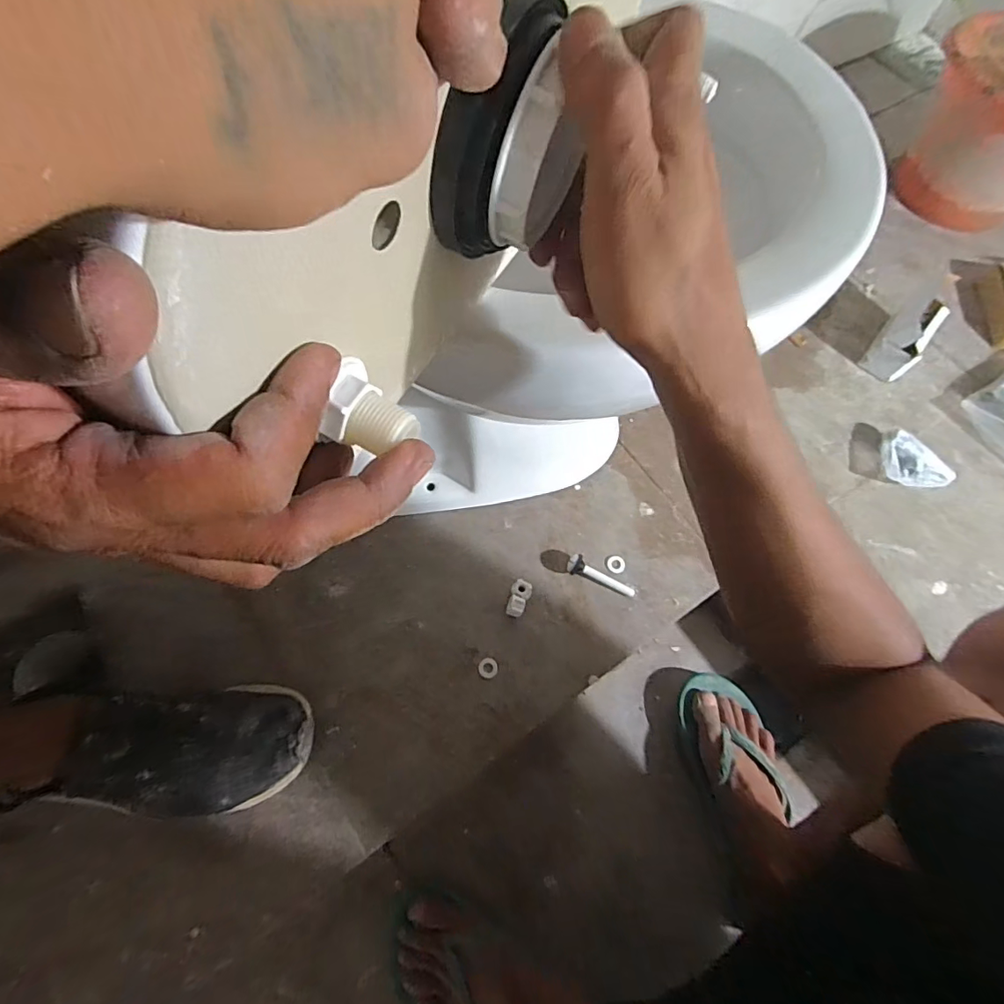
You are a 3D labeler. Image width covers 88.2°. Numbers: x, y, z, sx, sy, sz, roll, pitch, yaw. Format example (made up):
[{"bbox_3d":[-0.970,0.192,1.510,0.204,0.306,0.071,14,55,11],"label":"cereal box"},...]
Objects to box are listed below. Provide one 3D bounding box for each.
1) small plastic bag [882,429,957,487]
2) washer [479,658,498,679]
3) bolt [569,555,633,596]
[{"bbox_3d":[0.525,-0.044,0.664,0.059,0.028,0.087,-39,75,-15],"label":"small plastic bag"},{"bbox_3d":[-0.015,0.183,0.572,0.021,0.004,0.022,0,69,-1],"label":"washer"},{"bbox_3d":[0.117,0.086,0.607,0.082,0.020,0.021,20,70,6],"label":"bolt"}]

